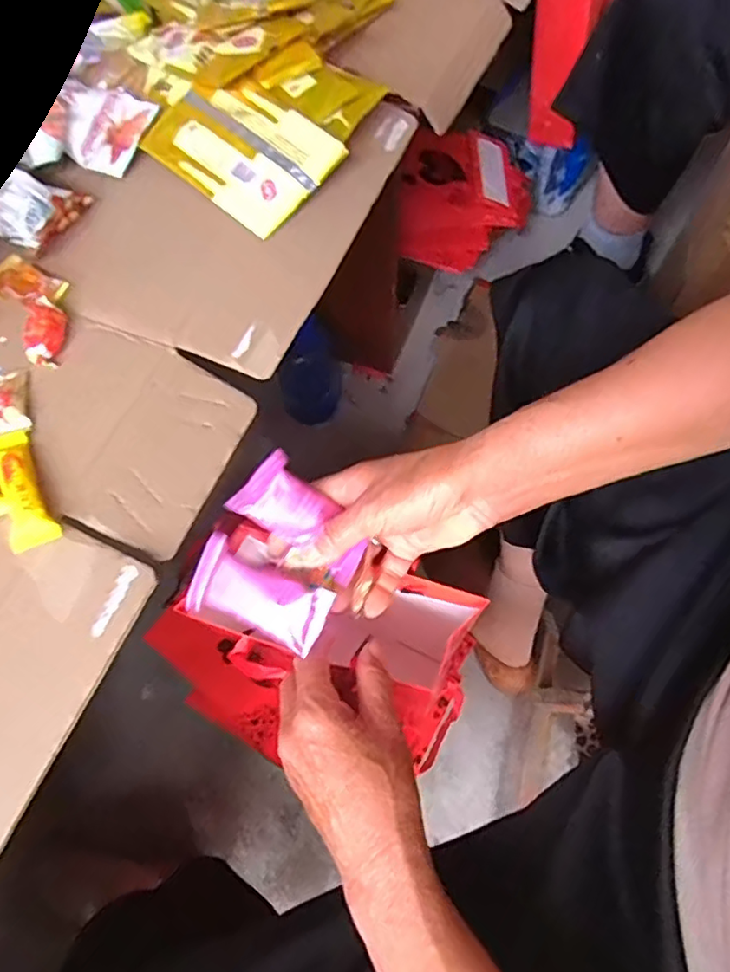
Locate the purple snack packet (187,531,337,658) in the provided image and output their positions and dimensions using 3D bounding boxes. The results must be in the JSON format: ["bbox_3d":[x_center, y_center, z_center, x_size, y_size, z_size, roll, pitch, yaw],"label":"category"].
[{"bbox_3d":[-0.068,0.070,0.378,0.095,0.017,0.046,21,87,18],"label":"purple snack packet"}]

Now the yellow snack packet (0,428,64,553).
[{"bbox_3d":[-0.217,0.000,0.368,0.025,0.015,0.083,-27,65,-10],"label":"yellow snack packet"}]

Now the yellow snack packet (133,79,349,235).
[{"bbox_3d":[-0.105,-0.282,0.487,0.148,0.010,0.099,39,89,10],"label":"yellow snack packet"}]

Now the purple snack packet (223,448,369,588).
[{"bbox_3d":[-0.035,0.024,0.370,0.016,0.093,0.043,1,51,56],"label":"purple snack packet"}]

